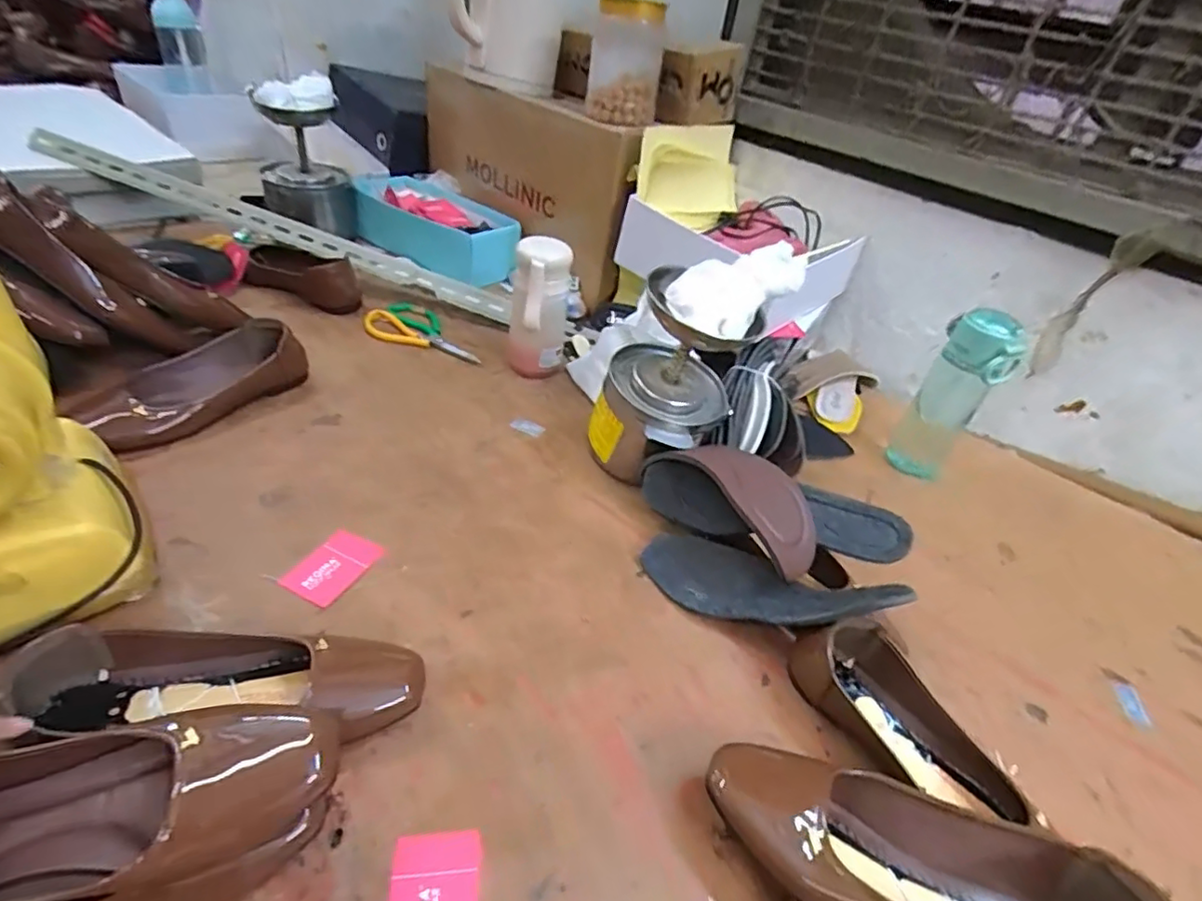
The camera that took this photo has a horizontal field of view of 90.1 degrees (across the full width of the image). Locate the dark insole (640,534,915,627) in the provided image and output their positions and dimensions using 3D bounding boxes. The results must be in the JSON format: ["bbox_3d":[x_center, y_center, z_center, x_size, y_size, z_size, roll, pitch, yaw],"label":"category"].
[{"bbox_3d":[0.144,0.117,0.536,0.240,0.044,0.078,5,34,39],"label":"dark insole"}]

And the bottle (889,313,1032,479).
[{"bbox_3d":[0.440,-0.063,0.752,0.080,0.220,0.058,32,43,25],"label":"bottle"}]

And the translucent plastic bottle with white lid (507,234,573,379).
[{"bbox_3d":[-0.083,-0.180,0.788,0.076,0.177,0.080,2,39,-10],"label":"translucent plastic bottle with white lid"}]

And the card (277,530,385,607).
[{"bbox_3d":[-0.242,0.106,0.545,0.052,0.004,0.074,25,43,14],"label":"card"}]

